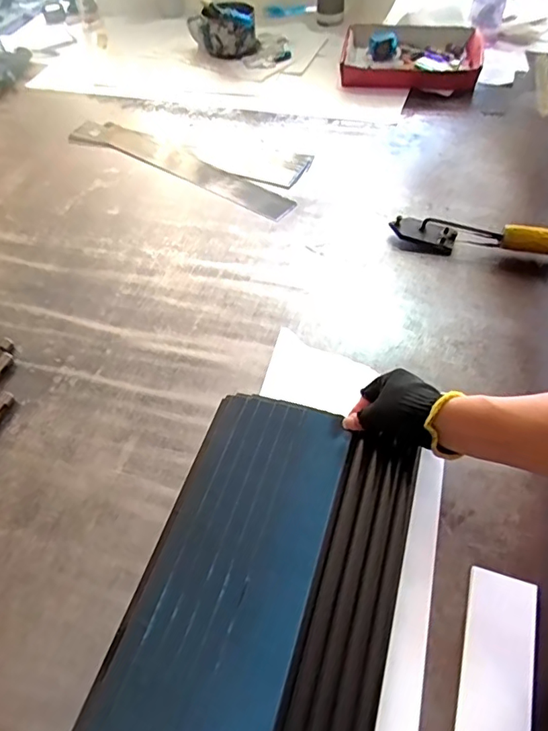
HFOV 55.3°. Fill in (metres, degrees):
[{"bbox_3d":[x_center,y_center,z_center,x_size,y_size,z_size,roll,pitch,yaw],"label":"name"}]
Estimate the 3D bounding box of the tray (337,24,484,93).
[{"bbox_3d":[0.339,-0.760,1.295,0.330,0.070,0.286,9,54,12],"label":"tray"}]

